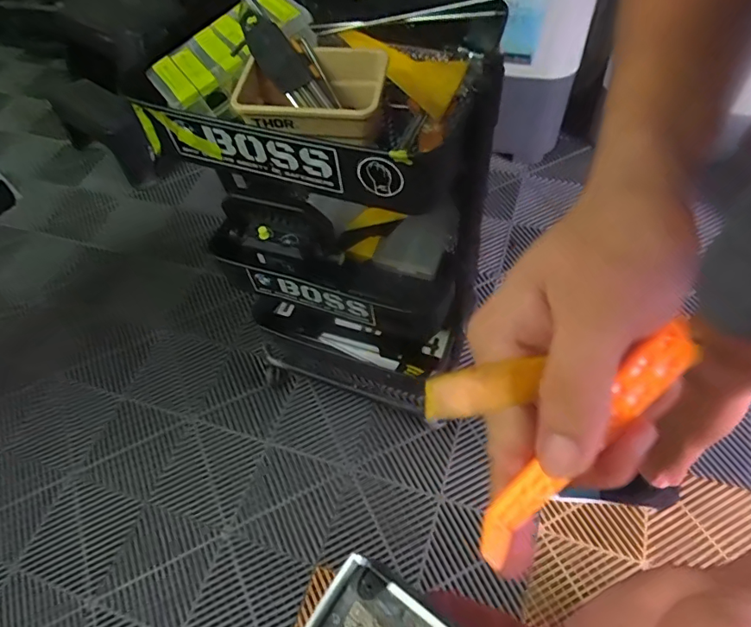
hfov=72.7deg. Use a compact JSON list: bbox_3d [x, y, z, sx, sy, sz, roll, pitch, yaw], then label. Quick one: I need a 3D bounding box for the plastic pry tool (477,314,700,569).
[{"bbox_3d":[0.078,0.045,0.188,0.113,0.010,0.015,-40,62,-9],"label":"plastic pry tool"}]

